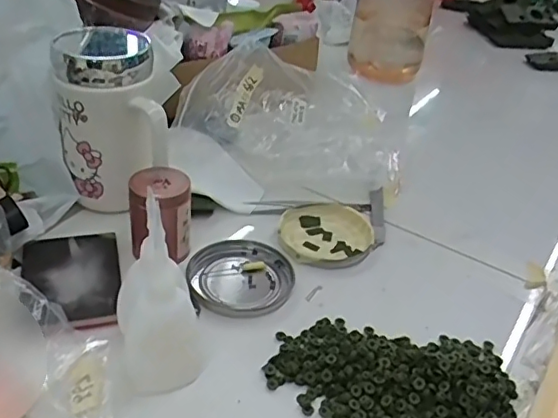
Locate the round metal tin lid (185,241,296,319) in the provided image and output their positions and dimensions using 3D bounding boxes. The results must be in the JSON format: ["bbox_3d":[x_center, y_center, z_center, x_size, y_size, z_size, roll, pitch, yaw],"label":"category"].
[{"bbox_3d":[-0.029,0.051,0.446,0.078,0.009,0.078,5,34,-3],"label":"round metal tin lid"}]

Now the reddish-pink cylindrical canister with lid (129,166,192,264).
[{"bbox_3d":[-0.089,0.006,0.443,0.043,0.060,0.044,-3,36,-15],"label":"reddish-pink cylindrical canister with lid"}]

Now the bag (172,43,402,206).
[{"bbox_3d":[0.017,-0.085,0.572,0.213,0.090,0.119,13,35,9],"label":"bag"}]

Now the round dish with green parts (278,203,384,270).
[{"bbox_3d":[0.040,0.023,0.497,0.081,0.011,0.081,5,34,-3],"label":"round dish with green parts"}]

